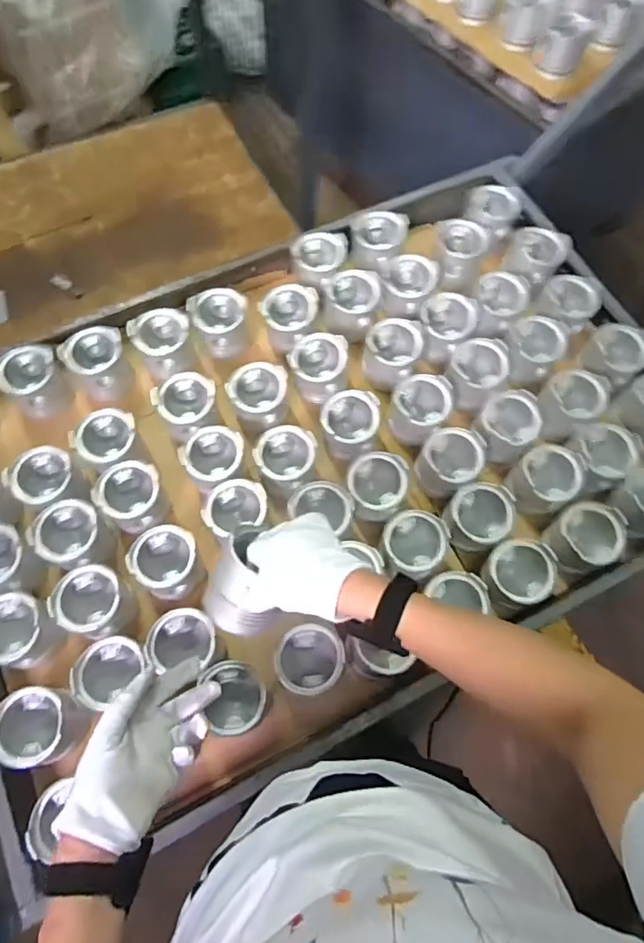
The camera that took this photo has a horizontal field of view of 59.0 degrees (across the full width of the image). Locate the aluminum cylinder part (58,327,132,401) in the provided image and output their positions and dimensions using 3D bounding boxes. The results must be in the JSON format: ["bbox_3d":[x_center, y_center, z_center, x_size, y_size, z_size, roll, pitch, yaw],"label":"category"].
[{"bbox_3d":[-0.350,-0.173,0.907,0.081,0.091,0.087,1,67,-2],"label":"aluminum cylinder part"}]

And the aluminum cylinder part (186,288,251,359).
[{"bbox_3d":[-0.164,-0.243,0.934,0.090,0.073,0.096,1,67,-2],"label":"aluminum cylinder part"}]

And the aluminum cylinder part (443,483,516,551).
[{"bbox_3d":[0.214,0.071,0.809,0.102,0.084,0.086,-37,73,-16],"label":"aluminum cylinder part"}]

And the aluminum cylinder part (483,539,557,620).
[{"bbox_3d":[0.263,0.147,0.779,0.096,0.093,0.090,1,67,-2],"label":"aluminum cylinder part"}]

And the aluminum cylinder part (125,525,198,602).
[{"bbox_3d":[-0.207,0.122,0.768,0.082,0.077,0.089,1,67,-2],"label":"aluminum cylinder part"}]

